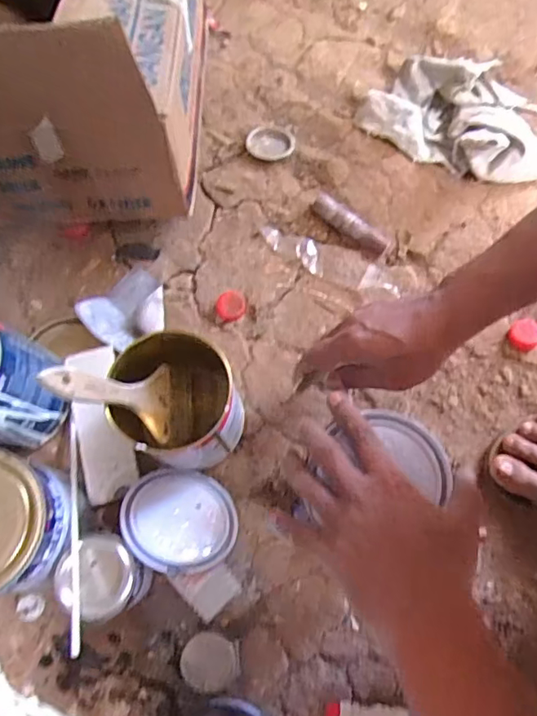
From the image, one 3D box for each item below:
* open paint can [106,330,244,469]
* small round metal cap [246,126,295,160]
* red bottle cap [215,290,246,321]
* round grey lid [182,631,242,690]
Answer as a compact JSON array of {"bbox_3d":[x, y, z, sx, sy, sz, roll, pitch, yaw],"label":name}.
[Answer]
[{"bbox_3d":[-0.082,0.032,0.513,0.106,0.102,0.124,-2,70,-1],"label":"open paint can"},{"bbox_3d":[0.003,-0.262,0.663,0.058,0.009,0.049,-6,70,-2],"label":"small round metal cap"},{"bbox_3d":[-0.041,-0.057,0.590,0.032,0.018,0.032,0,70,0],"label":"red bottle cap"},{"bbox_3d":[-0.050,0.265,0.476,0.050,0.009,0.043,11,70,4],"label":"round grey lid"}]

